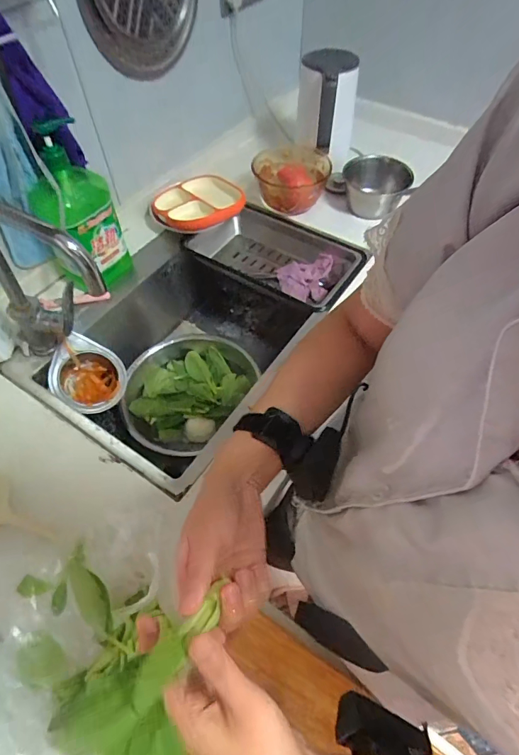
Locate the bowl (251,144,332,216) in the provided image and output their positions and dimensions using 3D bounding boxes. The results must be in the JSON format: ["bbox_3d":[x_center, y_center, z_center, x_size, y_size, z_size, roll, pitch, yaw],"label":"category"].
[{"bbox_3d":[0.077,-0.463,0.970,0.164,0.091,0.171,-1,57,1],"label":"bowl"}]

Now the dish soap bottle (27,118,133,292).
[{"bbox_3d":[-0.335,-0.300,0.760,0.144,0.315,0.073,-33,62,-19],"label":"dish soap bottle"}]

